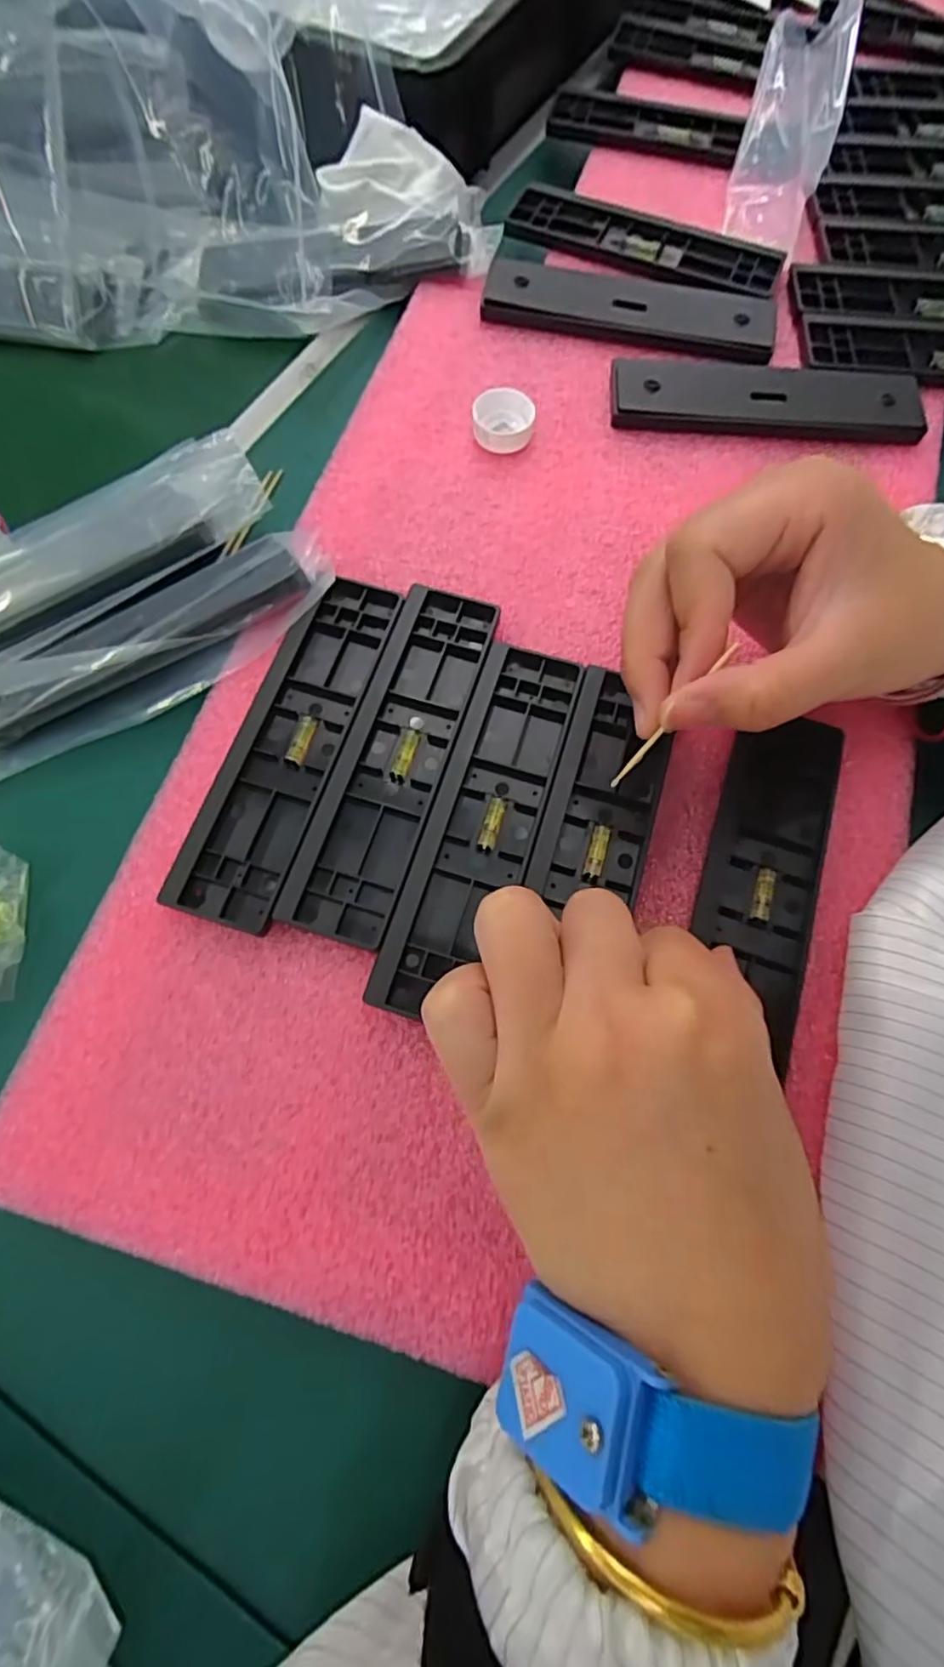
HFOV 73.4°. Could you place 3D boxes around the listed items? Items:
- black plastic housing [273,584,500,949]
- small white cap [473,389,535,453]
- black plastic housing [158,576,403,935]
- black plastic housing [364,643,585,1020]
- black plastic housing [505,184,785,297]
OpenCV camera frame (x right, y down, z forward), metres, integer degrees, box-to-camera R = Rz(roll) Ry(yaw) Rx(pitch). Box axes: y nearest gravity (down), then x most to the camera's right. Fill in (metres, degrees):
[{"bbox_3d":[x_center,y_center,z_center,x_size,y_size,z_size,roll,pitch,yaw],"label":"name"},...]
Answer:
[{"bbox_3d":[-0.032,-0.034,0.261,0.041,0.007,0.158,17,72,6],"label":"black plastic housing"},{"bbox_3d":[0.016,-0.208,0.321,0.030,0.013,0.031,0,71,0],"label":"small white cap"},{"bbox_3d":[-0.076,-0.040,0.262,0.044,0.007,0.158,16,72,6],"label":"black plastic housing"},{"bbox_3d":[0.004,-0.006,0.252,0.042,0.006,0.157,16,72,6],"label":"black plastic housing"},{"bbox_3d":[0.099,-0.345,0.368,0.156,0.006,0.042,24,73,8],"label":"black plastic housing"}]

